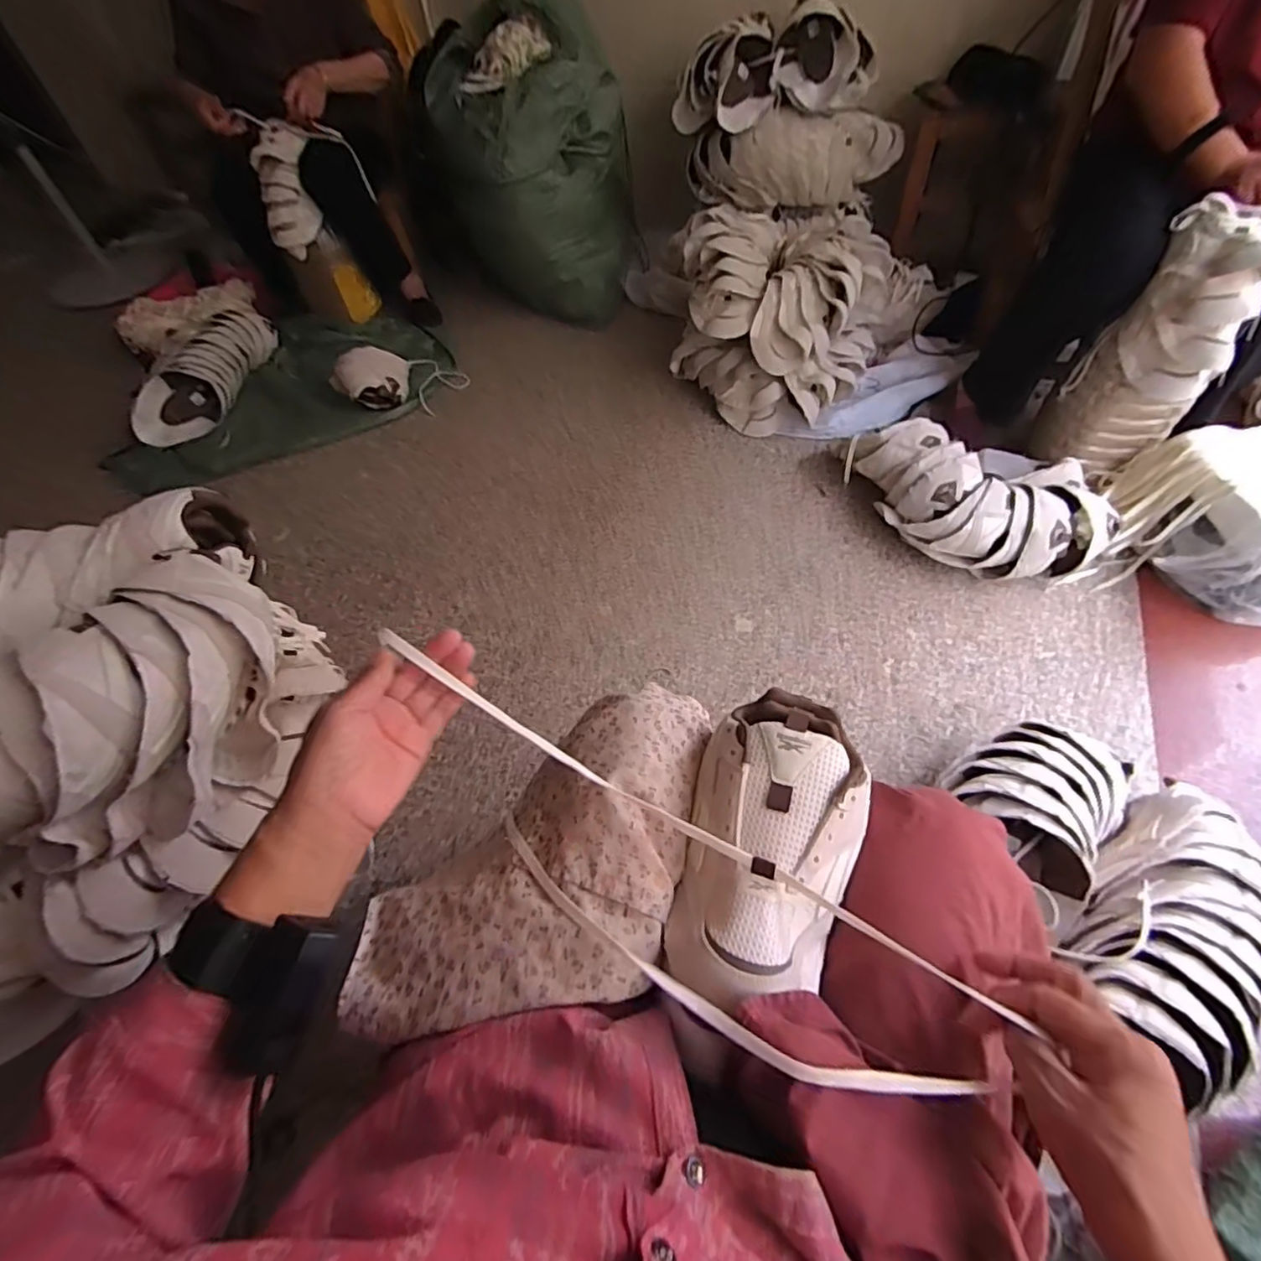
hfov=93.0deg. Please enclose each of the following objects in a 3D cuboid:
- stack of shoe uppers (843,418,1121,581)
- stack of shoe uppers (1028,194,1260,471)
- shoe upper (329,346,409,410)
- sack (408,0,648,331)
[{"bbox_3d":[0.607,-0.223,1.075,0.418,0.155,0.236,11,56,13],"label":"stack of shoe uppers"},{"bbox_3d":[0.867,-0.465,0.992,0.195,0.348,0.163,33,63,25],"label":"stack of shoe uppers"},{"bbox_3d":[-0.612,-0.600,1.434,0.179,0.128,0.129,-30,57,-16],"label":"shoe upper"},{"bbox_3d":[-0.265,-1.173,1.542,0.545,0.566,0.445,-6,54,1],"label":"sack"}]

